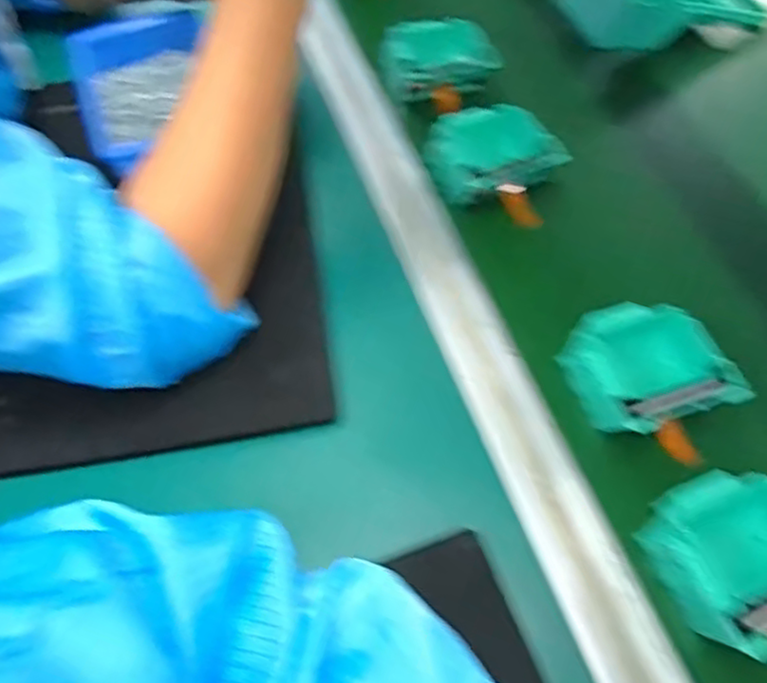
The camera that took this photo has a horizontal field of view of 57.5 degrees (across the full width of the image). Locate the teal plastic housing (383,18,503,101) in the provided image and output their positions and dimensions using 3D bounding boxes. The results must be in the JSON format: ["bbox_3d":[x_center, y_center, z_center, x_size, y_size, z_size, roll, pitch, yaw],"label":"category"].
[{"bbox_3d":[0.045,-0.230,0.581,0.090,0.044,0.067,-7,56,-4],"label":"teal plastic housing"}]

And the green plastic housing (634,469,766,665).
[{"bbox_3d":[0.181,0.113,0.361,0.079,0.044,0.084,-20,58,-12],"label":"green plastic housing"}]

